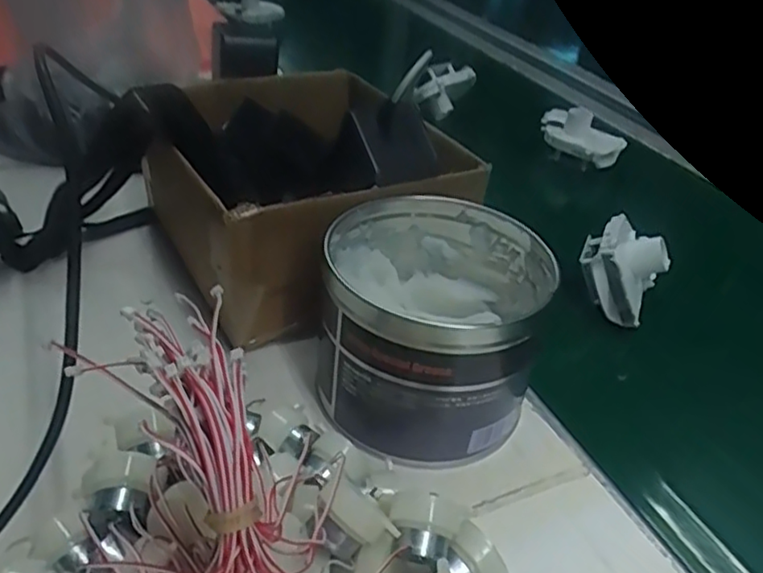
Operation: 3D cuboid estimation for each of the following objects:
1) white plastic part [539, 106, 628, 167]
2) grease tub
[{"bbox_3d":[0.226,-0.178,0.743,0.098,0.039,0.058,33,44,32],"label":"white plastic part"},{"bbox_3d":[0.028,0.021,0.385,0.121,0.100,0.132,4,36,-3],"label":"grease tub"}]

